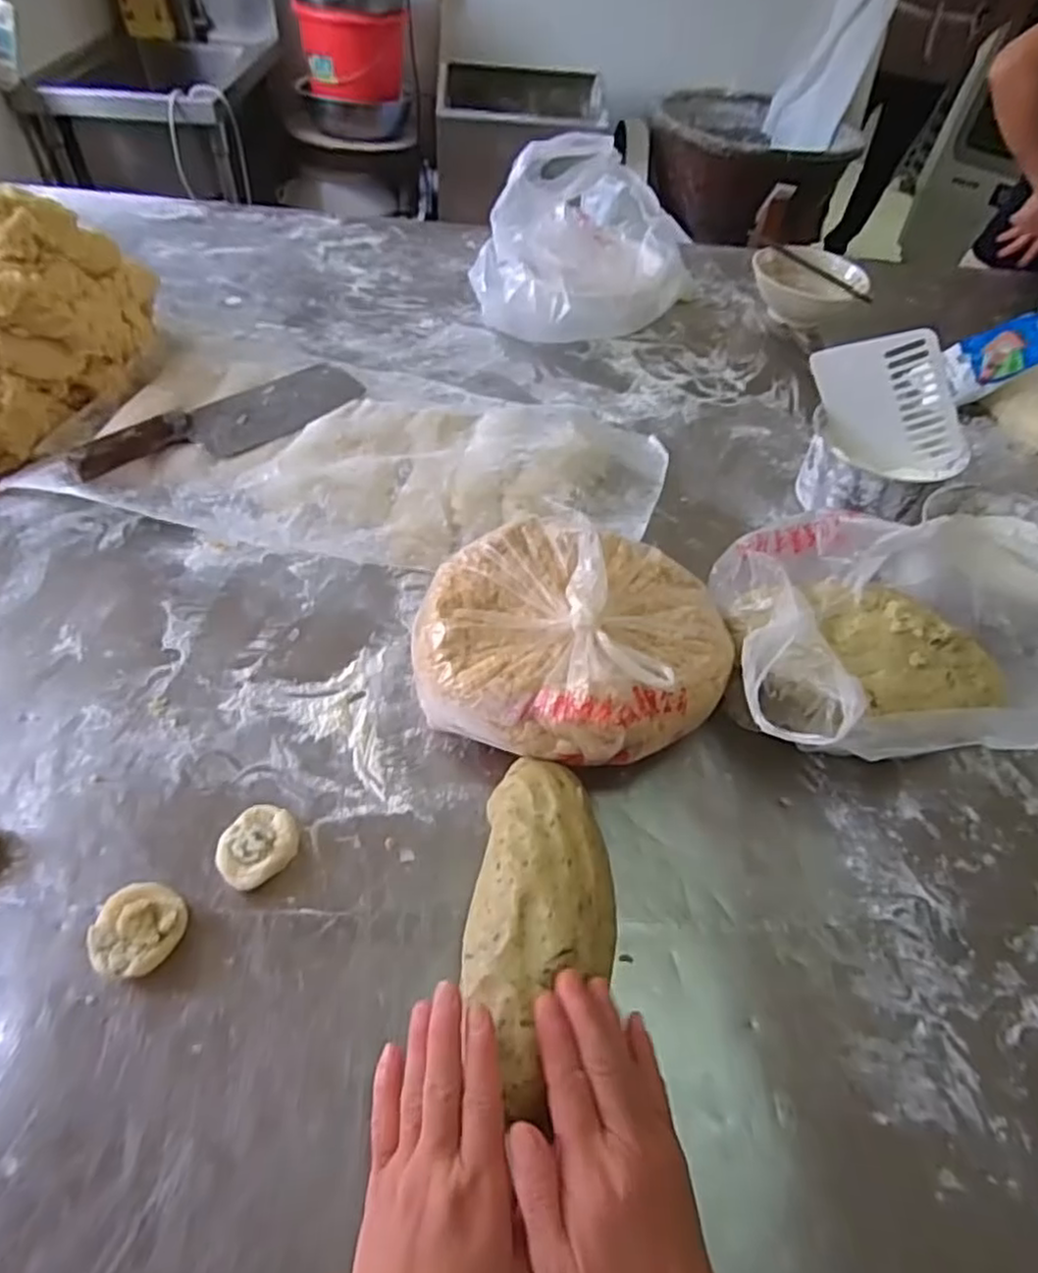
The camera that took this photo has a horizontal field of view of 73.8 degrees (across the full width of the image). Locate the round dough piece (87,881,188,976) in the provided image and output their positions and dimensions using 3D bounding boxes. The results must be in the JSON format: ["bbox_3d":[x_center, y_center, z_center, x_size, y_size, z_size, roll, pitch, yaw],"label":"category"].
[{"bbox_3d":[-0.238,0.185,0.434,0.051,0.026,0.054,3,51,-3],"label":"round dough piece"}]

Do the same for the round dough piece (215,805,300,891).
[{"bbox_3d":[-0.180,0.145,0.477,0.046,0.020,0.054,31,54,18],"label":"round dough piece"}]

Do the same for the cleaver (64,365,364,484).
[{"bbox_3d":[-0.291,-0.220,0.699,0.080,0.033,0.295,38,57,23],"label":"cleaver"}]

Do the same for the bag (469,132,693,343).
[{"bbox_3d":[0.085,-0.517,0.923,0.264,0.191,0.217,9,51,2],"label":"bag"}]

